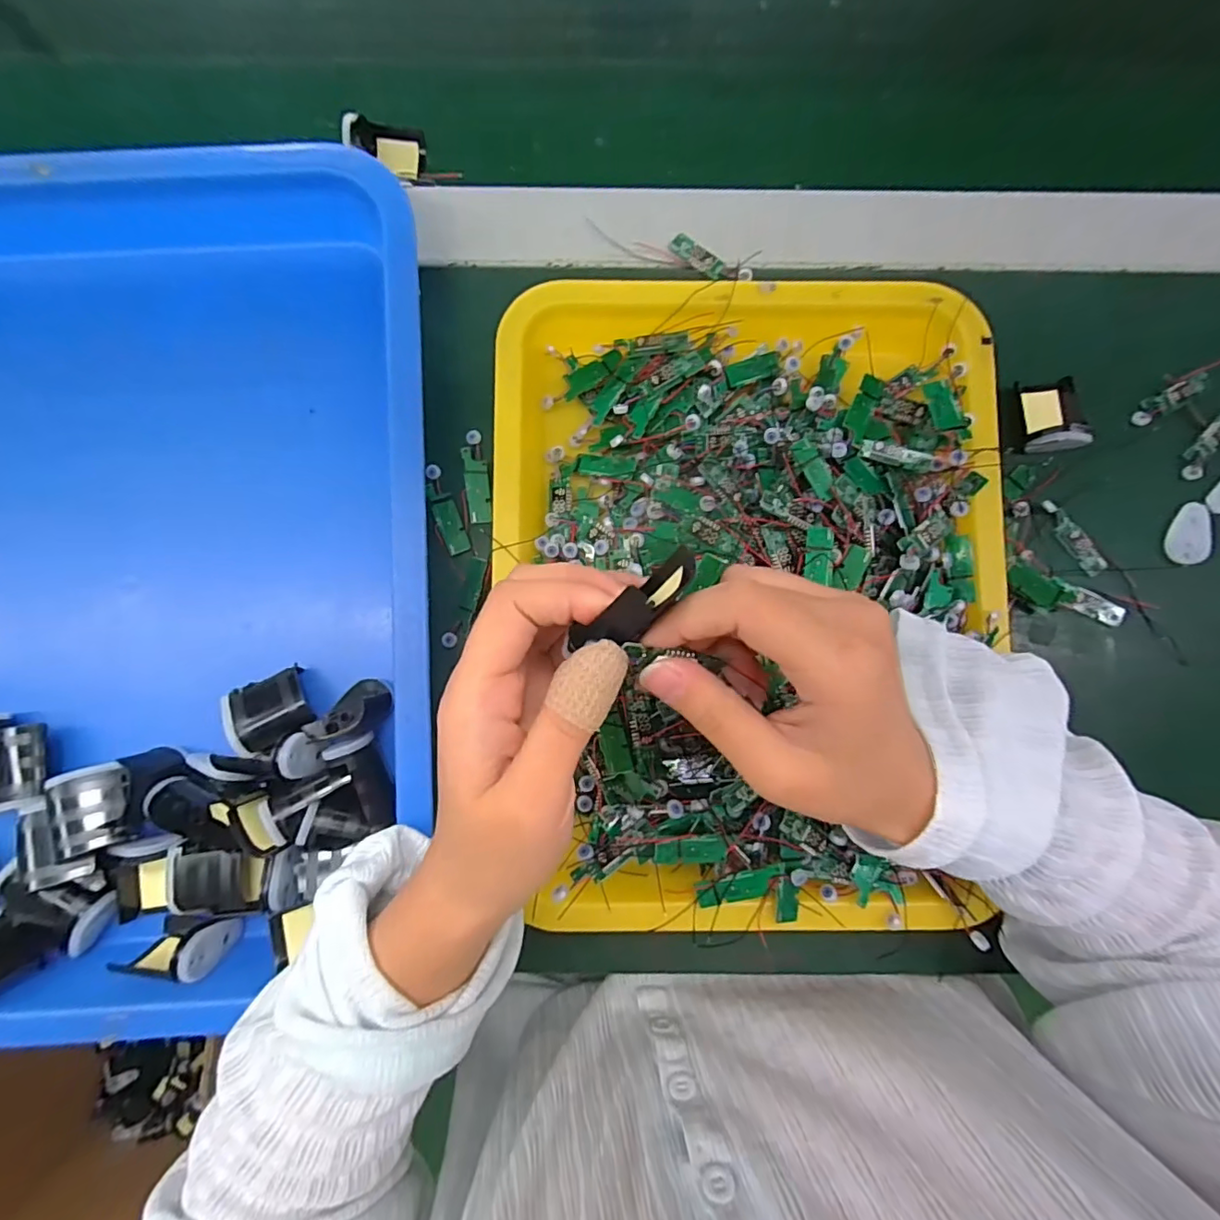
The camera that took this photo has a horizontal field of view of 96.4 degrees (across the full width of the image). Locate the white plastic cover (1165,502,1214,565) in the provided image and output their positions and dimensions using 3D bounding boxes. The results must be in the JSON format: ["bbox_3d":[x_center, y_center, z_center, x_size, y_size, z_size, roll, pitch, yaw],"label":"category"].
[{"bbox_3d":[0.333,-0.044,0.312,0.019,0.007,0.036,13,86,0],"label":"white plastic cover"}]

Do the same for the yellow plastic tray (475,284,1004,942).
[{"bbox_3d":[0.071,-0.013,0.281,0.259,0.034,0.336,-1,86,-1],"label":"yellow plastic tray"}]

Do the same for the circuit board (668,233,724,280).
[{"bbox_3d":[0.050,-0.206,0.318,0.035,0.004,0.011,39,99,7],"label":"circuit board"}]

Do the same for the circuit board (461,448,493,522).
[{"bbox_3d":[-0.075,-0.071,0.308,0.013,0.004,0.042,-8,86,-2],"label":"circuit board"}]

